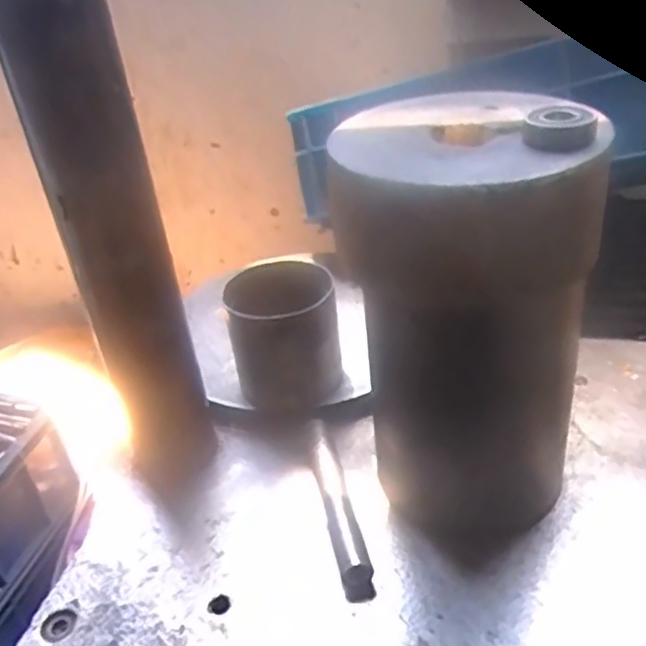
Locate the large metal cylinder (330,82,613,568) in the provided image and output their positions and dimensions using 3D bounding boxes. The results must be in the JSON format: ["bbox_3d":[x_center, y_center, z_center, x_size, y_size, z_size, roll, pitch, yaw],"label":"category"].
[{"bbox_3d":[0.089,0.004,0.428,0.141,0.261,0.139,7,36,21],"label":"large metal cylinder"}]

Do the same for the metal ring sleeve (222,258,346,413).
[{"bbox_3d":[-0.030,0.017,0.562,0.087,0.109,0.082,-10,33,-4],"label":"metal ring sleeve"}]

